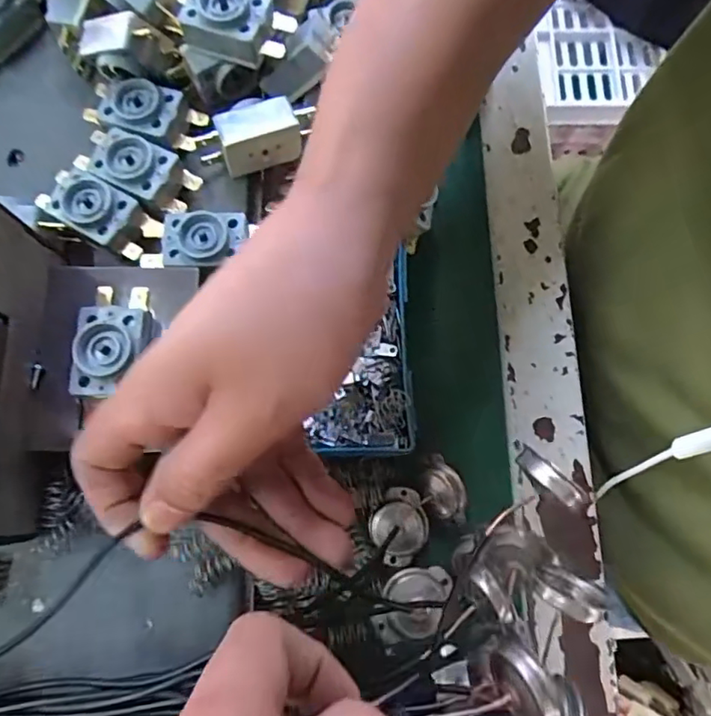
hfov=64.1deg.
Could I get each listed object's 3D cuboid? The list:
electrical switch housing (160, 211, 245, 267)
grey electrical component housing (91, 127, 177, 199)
[{"bbox_3d":[-0.070,-0.053,0.262,0.038,0.015,0.027,-2,75,-2],"label":"electrical switch housing"},{"bbox_3d":[-0.108,-0.093,0.272,0.039,0.012,0.026,26,76,6],"label":"grey electrical component housing"}]

